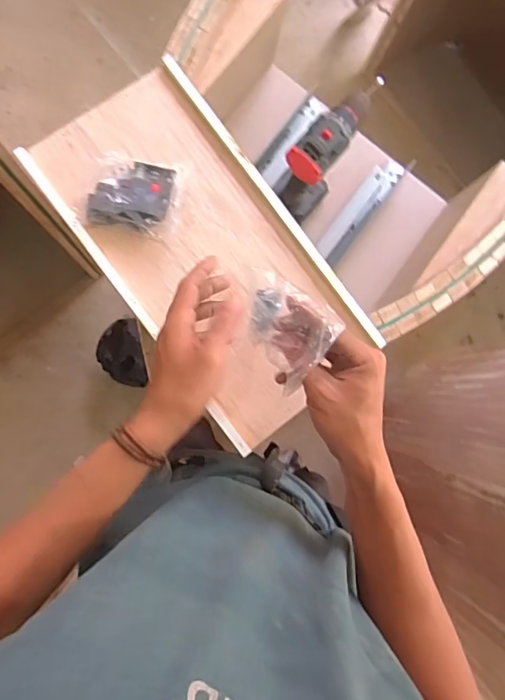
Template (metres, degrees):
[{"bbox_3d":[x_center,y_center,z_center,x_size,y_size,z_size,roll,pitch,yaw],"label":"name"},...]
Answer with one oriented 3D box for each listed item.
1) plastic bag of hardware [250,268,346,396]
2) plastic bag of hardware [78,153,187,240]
[{"bbox_3d":[0.029,-0.025,0.417,0.069,0.023,0.107,-57,49,26],"label":"plastic bag of hardware"},{"bbox_3d":[-0.122,-0.158,0.476,0.094,0.027,0.069,9,85,-6],"label":"plastic bag of hardware"}]

